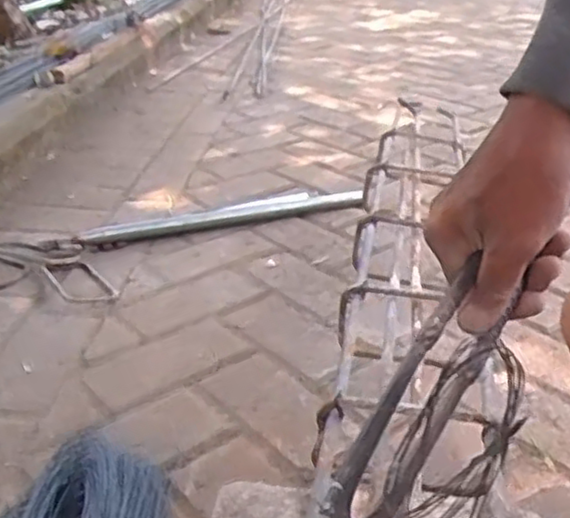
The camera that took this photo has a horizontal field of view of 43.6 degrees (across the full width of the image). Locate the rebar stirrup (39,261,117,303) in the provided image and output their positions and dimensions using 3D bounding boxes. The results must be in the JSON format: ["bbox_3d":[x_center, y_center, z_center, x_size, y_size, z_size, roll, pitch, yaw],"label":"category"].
[{"bbox_3d":[-0.290,0.032,1.004,0.068,0.010,0.123,-19,41,-37],"label":"rebar stirrup"}]

